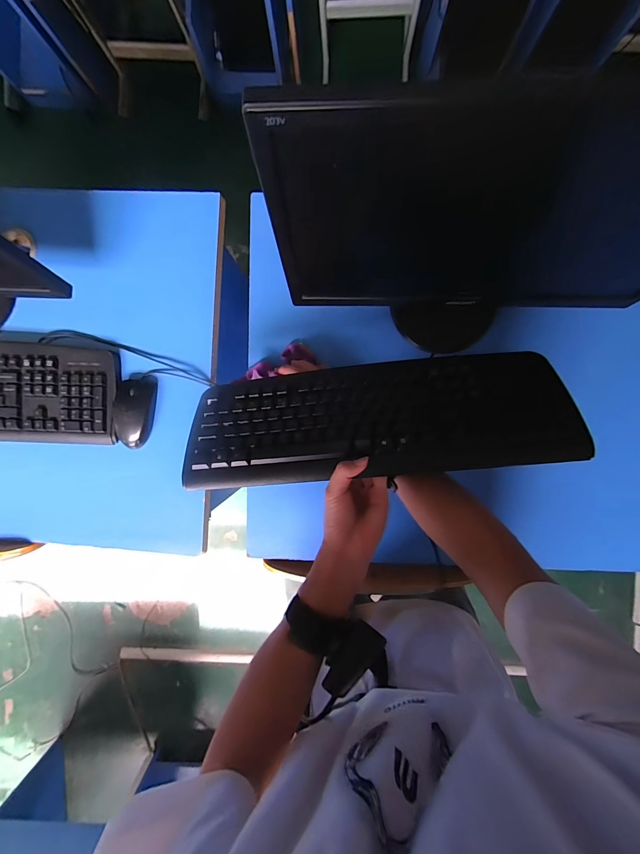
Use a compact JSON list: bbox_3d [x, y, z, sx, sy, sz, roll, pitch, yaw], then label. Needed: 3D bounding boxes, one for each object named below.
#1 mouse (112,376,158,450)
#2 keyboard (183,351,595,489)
[{"bbox_3d":[-0.306,-0.024,0.558,0.063,0.027,0.116,6,92,3],"label":"mouse"},{"bbox_3d":[0.062,-0.013,0.416,0.441,0.024,0.158,-4,56,6],"label":"keyboard"}]

